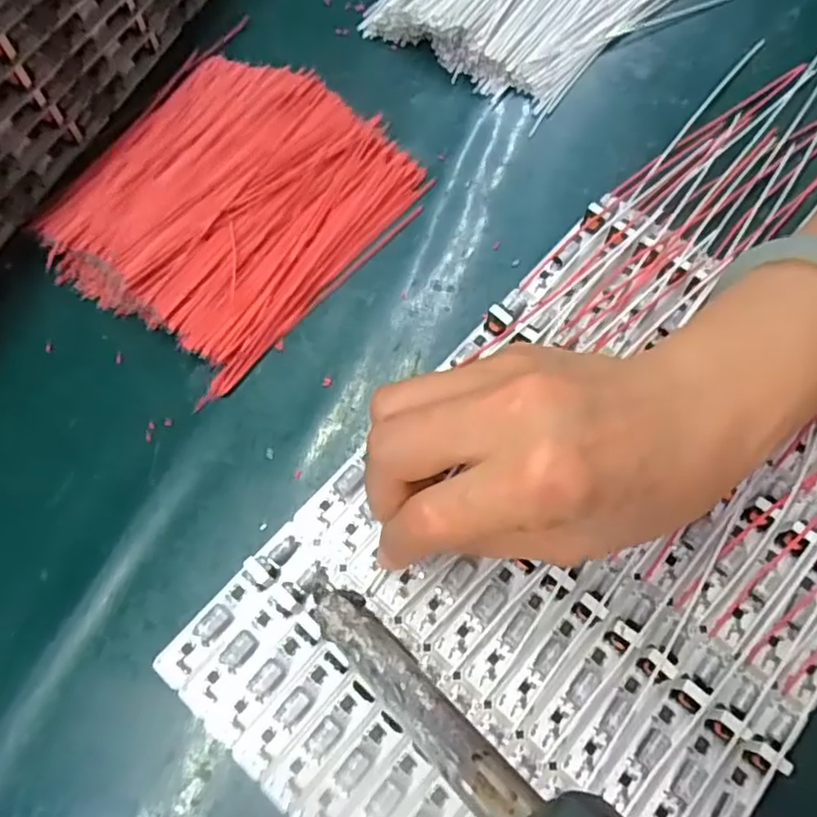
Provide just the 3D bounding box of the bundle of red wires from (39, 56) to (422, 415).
[{"bbox_3d":[-0.090,-0.106,0.314,0.143,0.025,0.155,38,73,15],"label":"bundle of red wires"}]

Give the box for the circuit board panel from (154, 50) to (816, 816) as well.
[{"bbox_3d":[0.112,0.011,0.269,0.190,0.015,0.418,40,74,16],"label":"circuit board panel"}]

